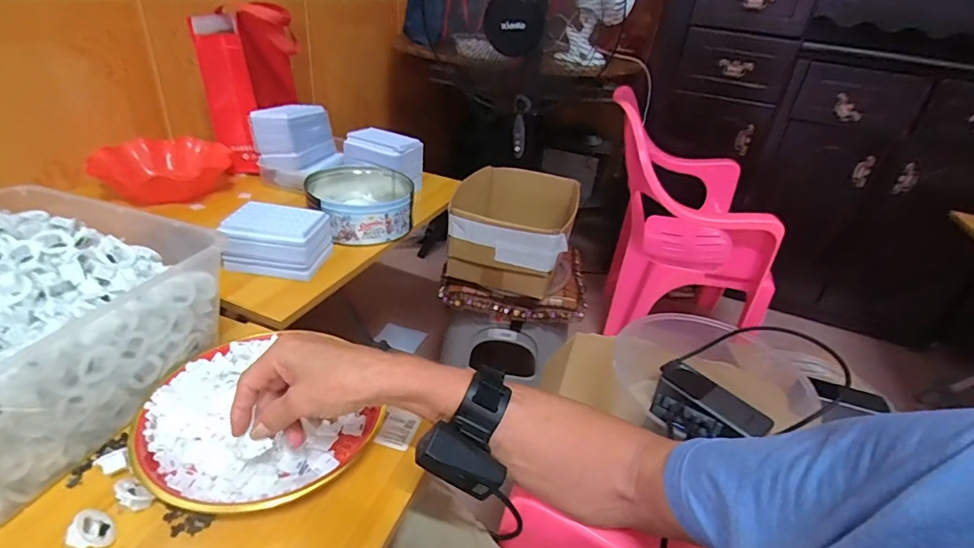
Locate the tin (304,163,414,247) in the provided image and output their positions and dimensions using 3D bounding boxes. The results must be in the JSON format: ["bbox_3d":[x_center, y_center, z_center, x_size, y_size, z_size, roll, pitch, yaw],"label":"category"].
[{"bbox_3d":[-0.223,-0.128,0.866,0.180,0.072,0.176,-5,33,-20],"label":"tin"}]

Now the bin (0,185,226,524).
[{"bbox_3d":[-0.454,0.050,0.455,0.264,0.146,0.296,15,32,13],"label":"bin"}]

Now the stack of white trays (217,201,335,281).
[{"bbox_3d":[-0.315,-0.056,0.744,0.135,0.079,0.108,4,31,-5],"label":"stack of white trays"}]

